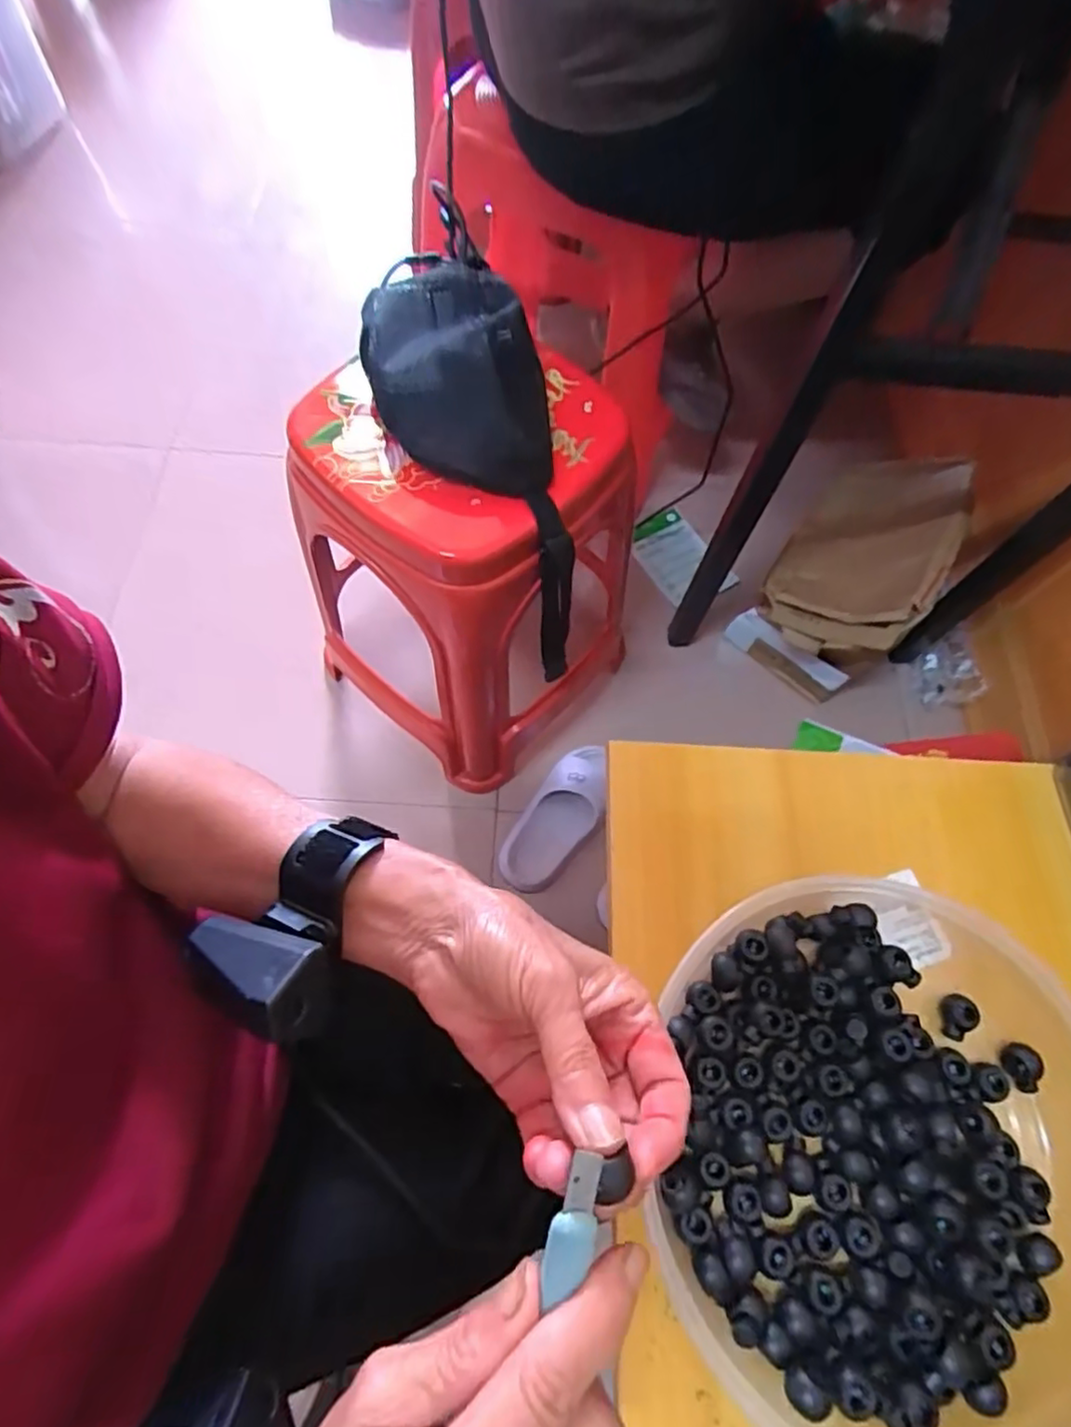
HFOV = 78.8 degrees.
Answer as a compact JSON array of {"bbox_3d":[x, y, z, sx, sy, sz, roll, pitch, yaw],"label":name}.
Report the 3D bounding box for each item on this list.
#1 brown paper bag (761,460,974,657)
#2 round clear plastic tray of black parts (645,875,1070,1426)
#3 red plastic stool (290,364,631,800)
[{"bbox_3d":[0.459,-0.220,0.910,0.229,0.070,0.318,10,64,44],"label":"brown paper bag"},{"bbox_3d":[0.171,0.198,0.301,0.225,0.042,0.227,13,67,3],"label":"round clear plastic tray of black parts"},{"bbox_3d":[-0.062,-0.149,0.754,0.260,0.421,0.319,40,71,14],"label":"red plastic stool"}]

